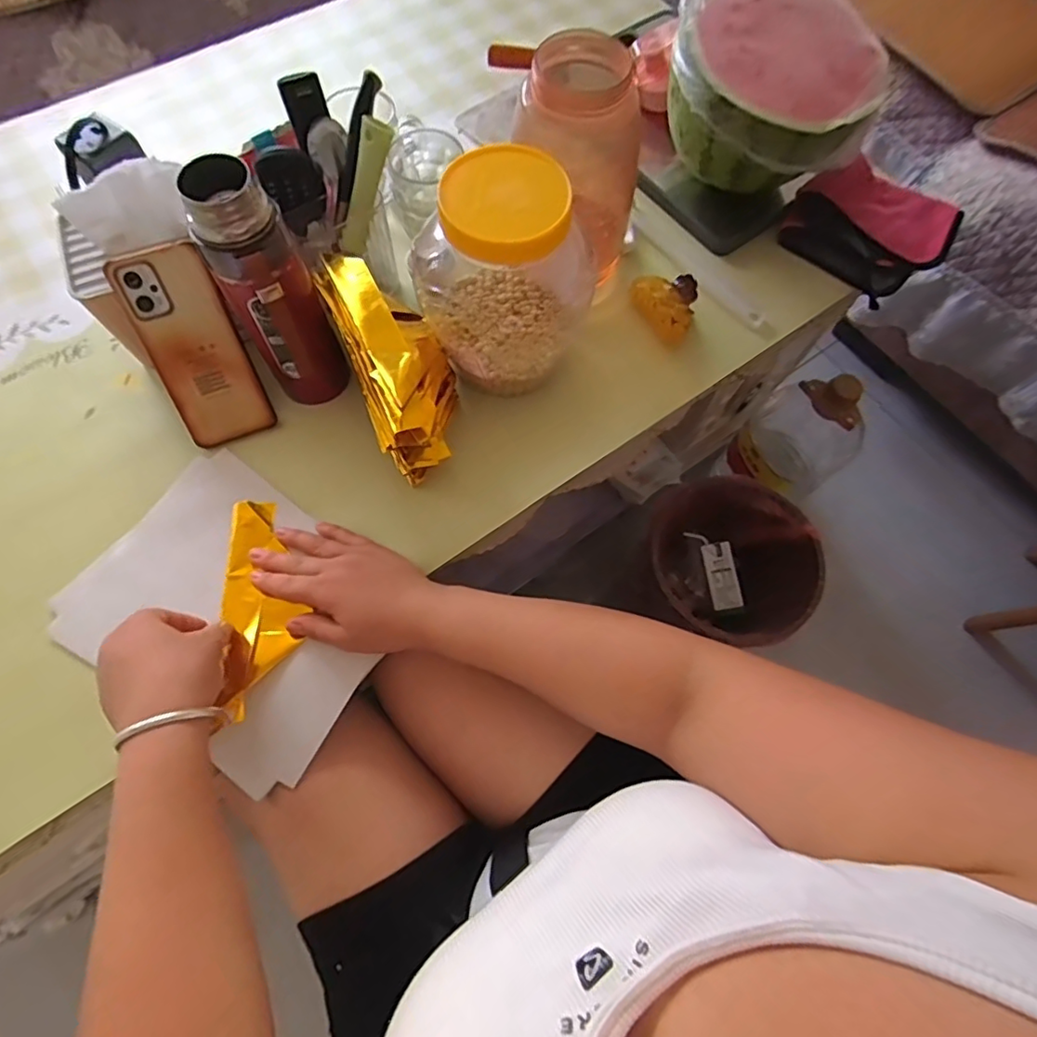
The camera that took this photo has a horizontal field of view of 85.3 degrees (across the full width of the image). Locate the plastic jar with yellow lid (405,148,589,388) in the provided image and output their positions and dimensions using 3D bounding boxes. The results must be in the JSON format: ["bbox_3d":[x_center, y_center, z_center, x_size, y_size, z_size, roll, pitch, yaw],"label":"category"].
[{"bbox_3d":[-0.008,-0.211,0.474,0.131,0.171,0.122,1,69,-2],"label":"plastic jar with yellow lid"}]

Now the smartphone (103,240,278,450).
[{"bbox_3d":[-0.284,-0.148,0.497,0.075,0.162,0.013,-20,26,-6],"label":"smartphone"}]

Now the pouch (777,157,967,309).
[{"bbox_3d":[0.387,-0.323,0.616,0.139,0.051,0.153,-39,75,-15],"label":"pouch"}]

